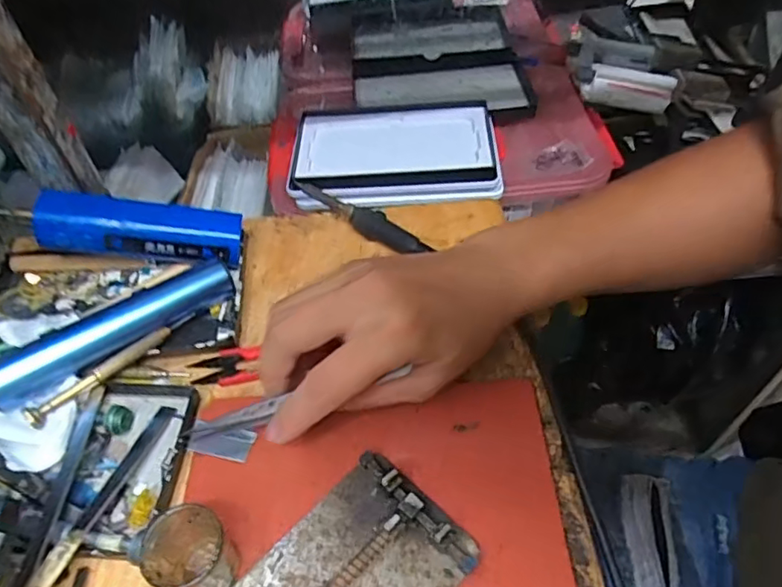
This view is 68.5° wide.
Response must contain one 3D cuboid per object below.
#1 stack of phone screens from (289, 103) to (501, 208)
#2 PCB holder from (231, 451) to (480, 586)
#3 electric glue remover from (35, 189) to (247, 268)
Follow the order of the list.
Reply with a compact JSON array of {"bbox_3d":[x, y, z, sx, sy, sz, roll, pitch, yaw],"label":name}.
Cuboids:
[{"bbox_3d":[0.001,-0.129,0.525,0.179,0.032,0.116,-6,55,1],"label":"stack of phone screens"},{"bbox_3d":[-0.022,0.140,0.281,0.079,0.021,0.117,36,61,28],"label":"PCB holder"},{"bbox_3d":[-0.171,-0.044,0.398,0.129,0.028,0.032,5,49,-15],"label":"electric glue remover"}]

